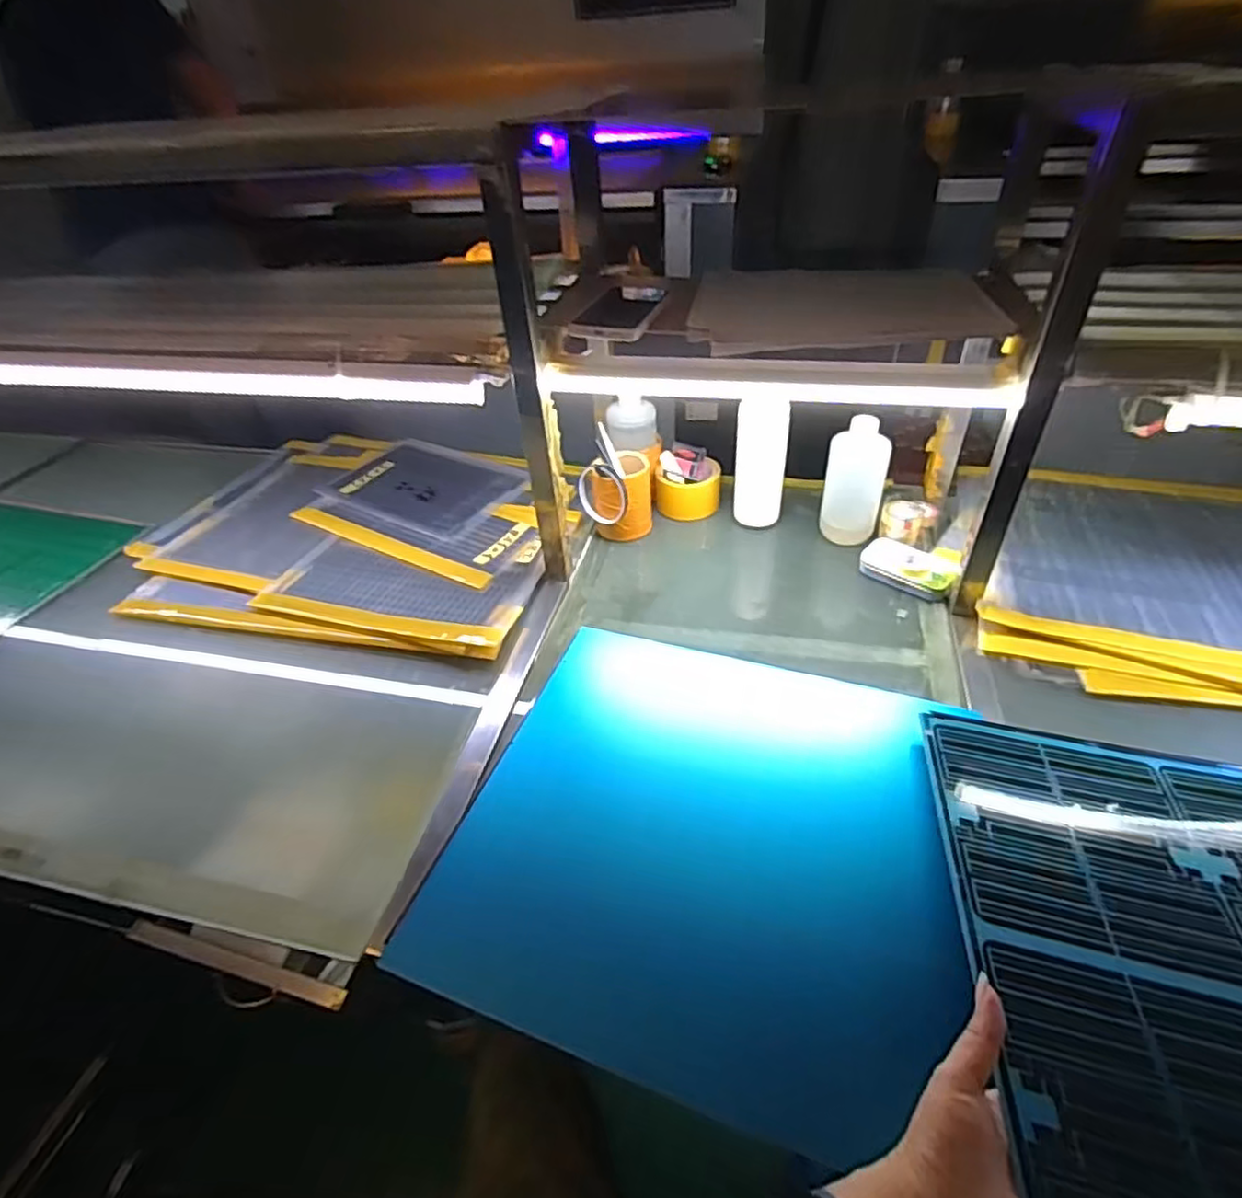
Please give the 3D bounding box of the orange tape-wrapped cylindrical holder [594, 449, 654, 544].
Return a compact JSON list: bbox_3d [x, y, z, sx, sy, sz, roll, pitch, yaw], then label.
[{"bbox_3d":[0.003,-0.144,0.948,0.075,0.097,0.088,27,50,30],"label":"orange tape-wrapped cylindrical holder"}]

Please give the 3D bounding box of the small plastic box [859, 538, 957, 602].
[{"bbox_3d":[0.363,-0.038,0.839,0.062,0.026,0.109,-34,50,-29],"label":"small plastic box"}]

